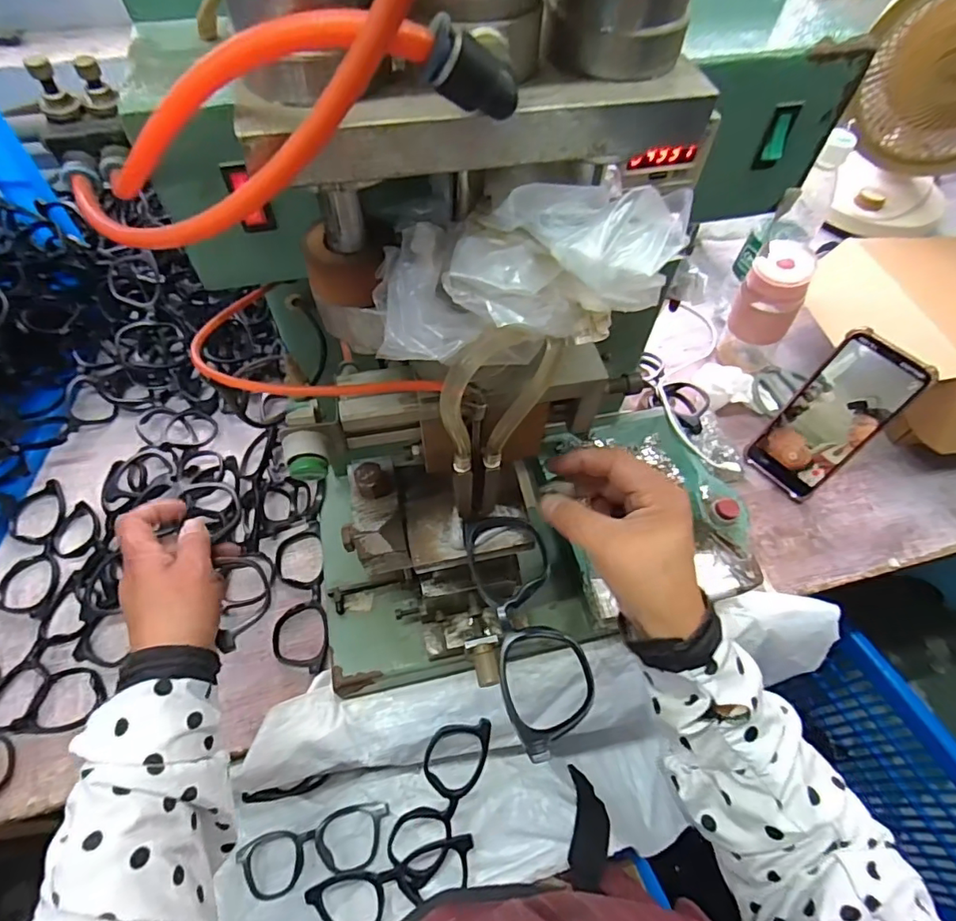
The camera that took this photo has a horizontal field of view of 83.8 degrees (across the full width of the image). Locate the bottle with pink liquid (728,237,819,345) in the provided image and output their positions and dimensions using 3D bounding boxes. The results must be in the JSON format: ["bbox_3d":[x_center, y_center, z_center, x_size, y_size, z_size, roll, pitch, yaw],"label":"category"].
[{"bbox_3d":[0.326,-0.186,0.586,0.064,0.091,0.062,31,62,17],"label":"bottle with pink liquid"}]

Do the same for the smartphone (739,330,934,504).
[{"bbox_3d":[0.346,-0.040,0.525,0.012,0.167,0.079,-22,58,-41],"label":"smartphone"}]

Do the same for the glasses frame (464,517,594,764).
[{"bbox_3d":[0.028,0.088,0.294,0.046,0.016,0.131,-11,59,-8],"label":"glasses frame"}]

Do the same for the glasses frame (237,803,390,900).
[{"bbox_3d":[-0.143,0.342,0.467,0.141,0.024,0.047,-22,60,5],"label":"glasses frame"}]

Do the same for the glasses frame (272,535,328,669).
[{"bbox_3d":[-0.163,0.124,0.485,0.048,0.012,0.138,-10,59,-7],"label":"glasses frame"}]

